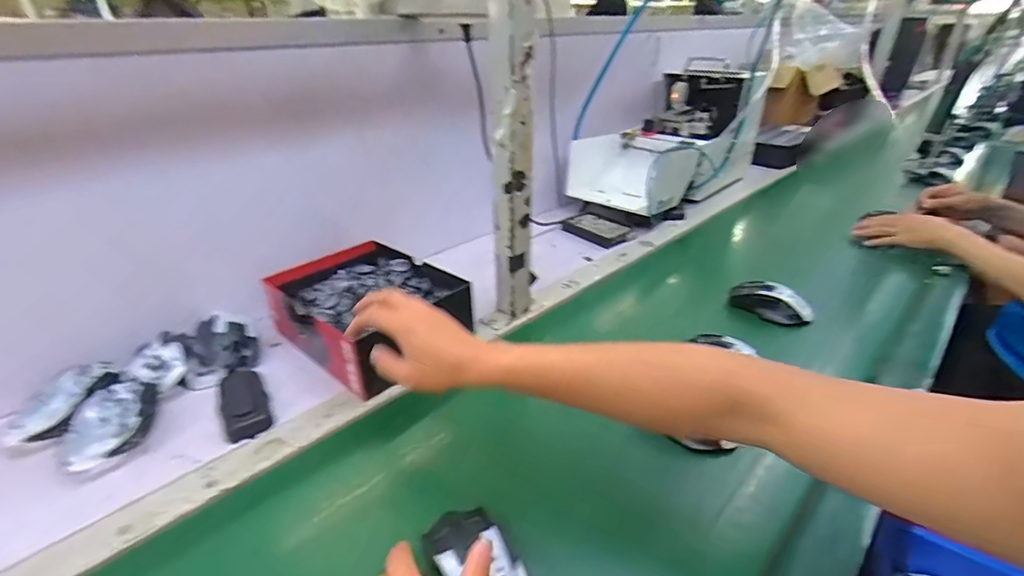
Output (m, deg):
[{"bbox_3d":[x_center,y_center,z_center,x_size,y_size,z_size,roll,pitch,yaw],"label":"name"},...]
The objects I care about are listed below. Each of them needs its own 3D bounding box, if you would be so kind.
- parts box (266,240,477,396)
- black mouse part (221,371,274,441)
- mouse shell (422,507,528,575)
[{"bbox_3d":[-0.205,0.027,0.683,0.238,0.079,0.184,24,38,35],"label":"parts box"},{"bbox_3d":[-0.316,0.131,0.566,0.047,0.024,0.099,-20,36,-30],"label":"black mouse part"},{"bbox_3d":[-0.029,0.223,0.380,0.068,0.038,0.114,-18,35,-29],"label":"mouse shell"}]

